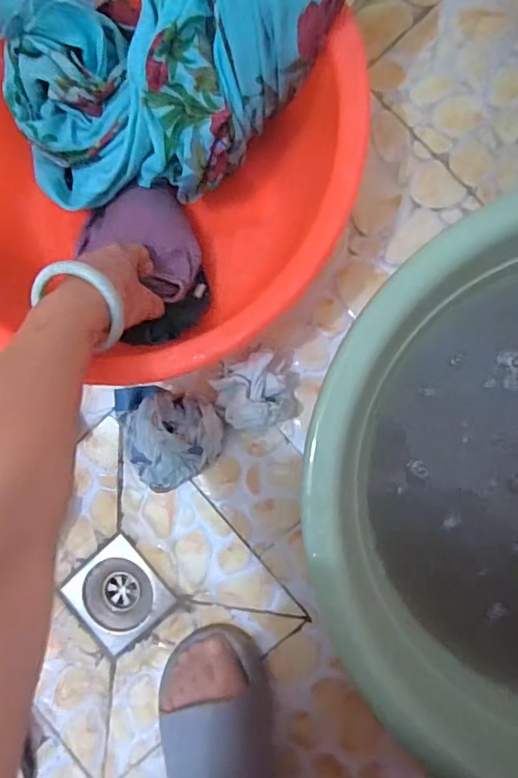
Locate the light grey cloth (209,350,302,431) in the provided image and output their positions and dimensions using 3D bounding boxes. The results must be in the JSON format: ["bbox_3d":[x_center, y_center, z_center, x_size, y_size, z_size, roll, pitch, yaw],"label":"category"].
[{"bbox_3d":[-0.004,0.004,0.526,0.080,0.044,0.074,-10,89,8],"label":"light grey cloth"}]

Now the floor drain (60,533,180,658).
[{"bbox_3d":[-0.153,0.225,0.580,0.095,0.019,0.095,-43,85,6],"label":"floor drain"}]

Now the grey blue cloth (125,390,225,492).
[{"bbox_3d":[-0.095,0.045,0.545,0.106,0.050,0.110,-43,85,6],"label":"grey blue cloth"}]

